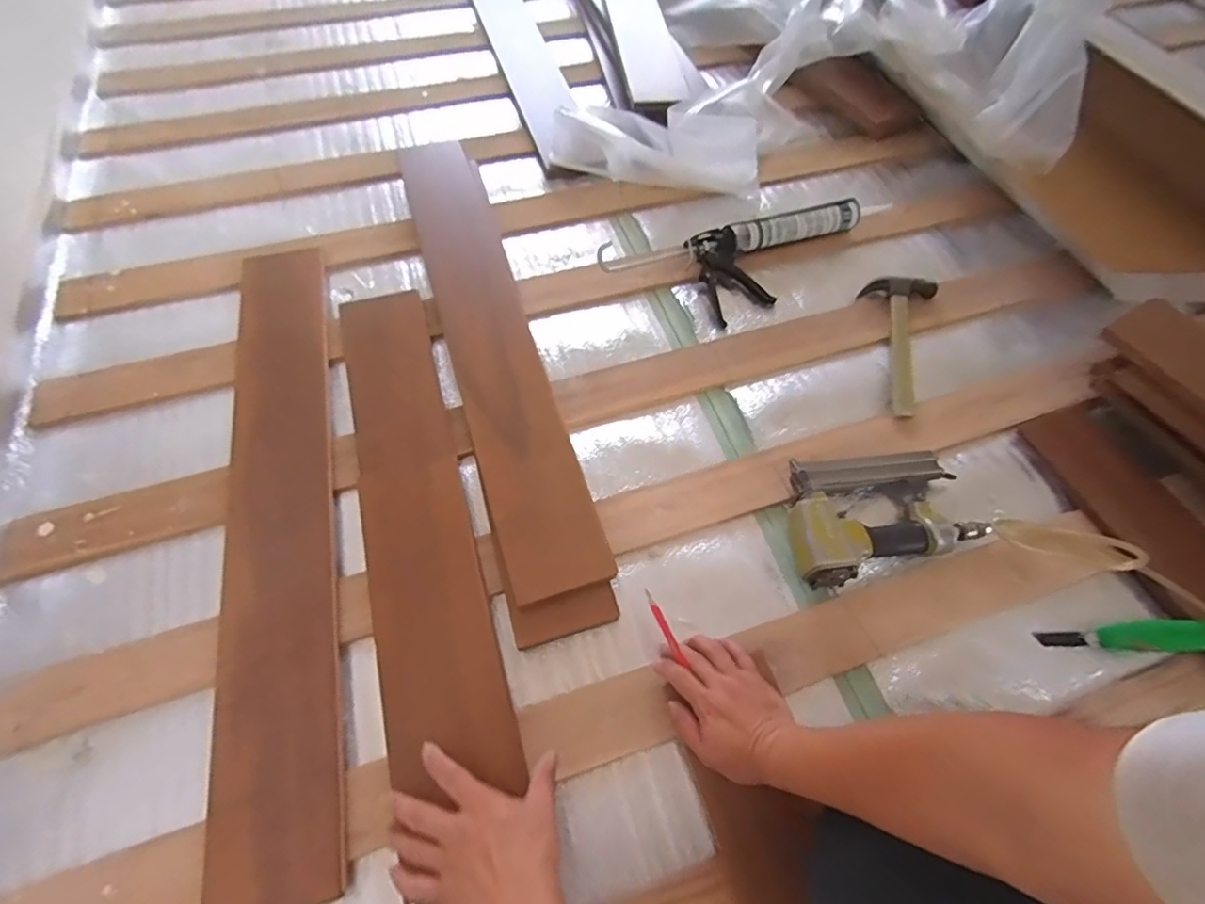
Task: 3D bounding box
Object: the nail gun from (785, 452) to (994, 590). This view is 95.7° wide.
[{"bbox_3d":[0.368,0.076,0.719,0.240,0.060,0.163,-7,61,-6],"label":"nail gun"}]

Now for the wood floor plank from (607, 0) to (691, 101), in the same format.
[{"bbox_3d":[0.065,-1.148,1.358,0.122,0.024,0.970,-2,58,-8],"label":"wood floor plank"}]

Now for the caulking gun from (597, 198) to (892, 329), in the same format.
[{"bbox_3d":[0.263,-0.346,0.952,0.511,0.051,0.219,-16,62,-11],"label":"caulking gun"}]

